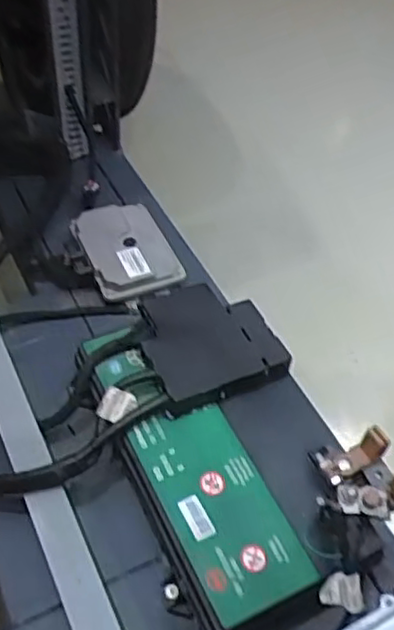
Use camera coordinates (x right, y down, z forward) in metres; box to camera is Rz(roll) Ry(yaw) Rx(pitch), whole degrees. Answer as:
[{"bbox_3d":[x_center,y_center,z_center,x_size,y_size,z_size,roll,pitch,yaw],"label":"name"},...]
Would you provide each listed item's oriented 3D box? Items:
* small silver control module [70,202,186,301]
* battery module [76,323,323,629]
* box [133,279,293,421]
[{"bbox_3d":[-0.097,-0.094,0.931,0.116,0.030,0.158,-18,53,-18],"label":"small silver control module"},{"bbox_3d":[-0.011,0.150,0.705,0.120,0.037,0.357,-19,54,-19],"label":"battery module"},{"bbox_3d":[0.010,0.031,0.773,0.145,0.043,0.145,-18,53,-18],"label":"box"}]

